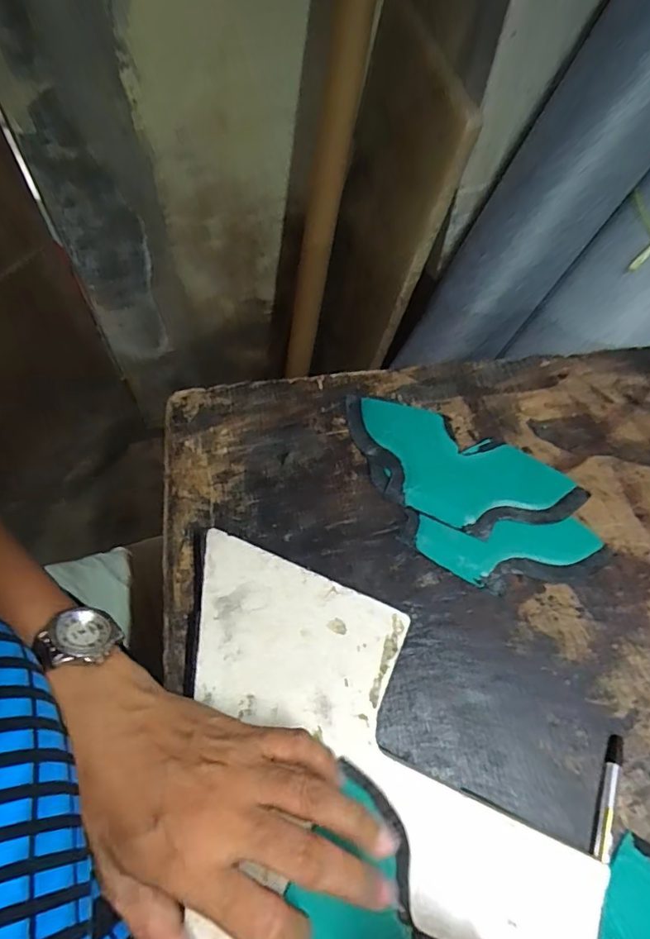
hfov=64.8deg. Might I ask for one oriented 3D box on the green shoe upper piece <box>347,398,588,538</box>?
[{"bbox_3d":[0.098,0.002,0.395,0.187,0.013,0.085,23,58,12],"label":"green shoe upper piece"}]

